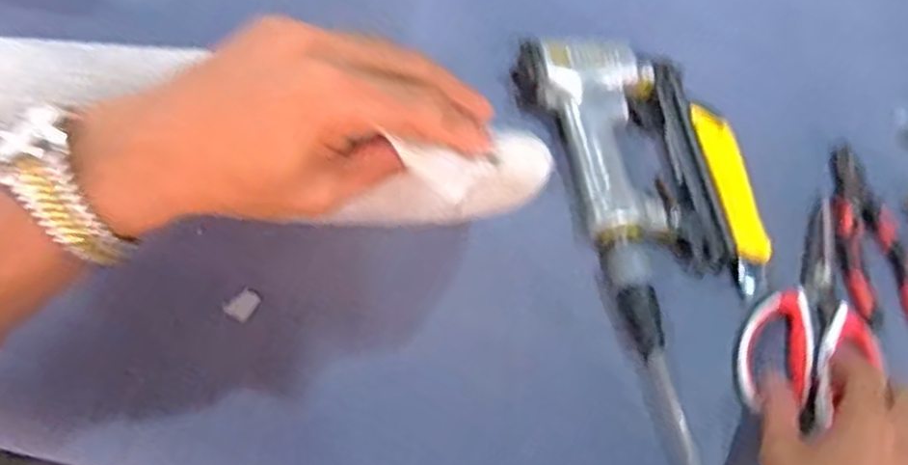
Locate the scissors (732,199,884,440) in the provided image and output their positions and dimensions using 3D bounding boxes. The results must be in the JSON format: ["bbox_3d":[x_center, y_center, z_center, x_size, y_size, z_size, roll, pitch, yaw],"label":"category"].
[{"bbox_3d":[0.253,0.053,0.514,0.085,0.011,0.178,24,59,10],"label":"scissors"}]

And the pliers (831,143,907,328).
[{"bbox_3d":[0.309,-0.005,0.553,0.050,0.010,0.151,4,58,-6],"label":"pliers"}]

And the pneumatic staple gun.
[{"bbox_3d":[0.141,-0.044,0.542,0.119,0.042,0.244,-11,61,-14],"label":"pneumatic staple gun"}]

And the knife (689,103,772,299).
[{"bbox_3d":[0.208,-0.027,0.549,0.031,0.019,0.154,-2,59,-9],"label":"knife"}]

